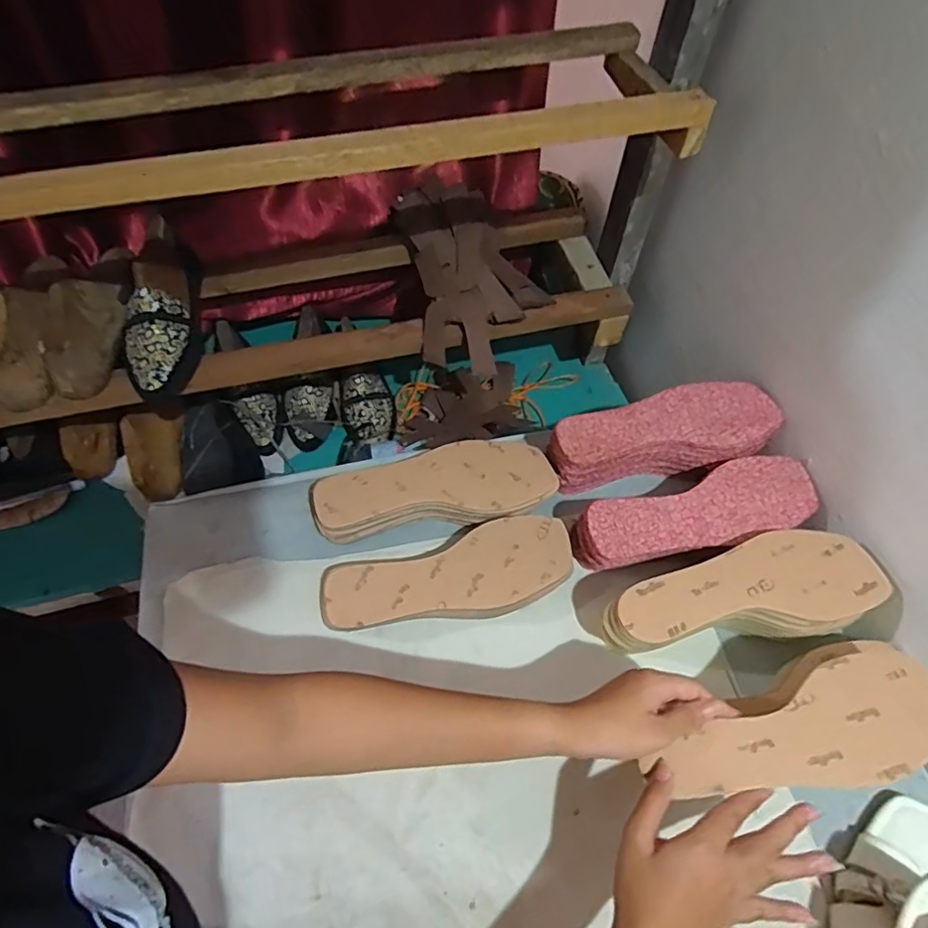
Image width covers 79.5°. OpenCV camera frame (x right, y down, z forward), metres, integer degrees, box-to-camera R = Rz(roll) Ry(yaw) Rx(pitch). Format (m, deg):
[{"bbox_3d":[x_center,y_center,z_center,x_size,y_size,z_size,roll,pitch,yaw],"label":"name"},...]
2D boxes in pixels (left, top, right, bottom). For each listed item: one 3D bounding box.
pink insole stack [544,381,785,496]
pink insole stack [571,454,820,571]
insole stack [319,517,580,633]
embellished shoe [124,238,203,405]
[{"bbox_3d":[0.217,-0.019,0.626,0.241,0.089,0.091,-15,58,-10],"label":"pink insole stack"},{"bbox_3d":[0.237,0.059,0.580,0.237,0.069,0.078,-12,58,-9],"label":"pink insole stack"},{"bbox_3d":[-0.013,0.112,0.557,0.248,0.036,0.082,-12,58,-9],"label":"insole stack"},{"bbox_3d":[-0.358,-0.176,0.651,0.082,0.086,0.207,-12,58,-9],"label":"embellished shoe"}]

